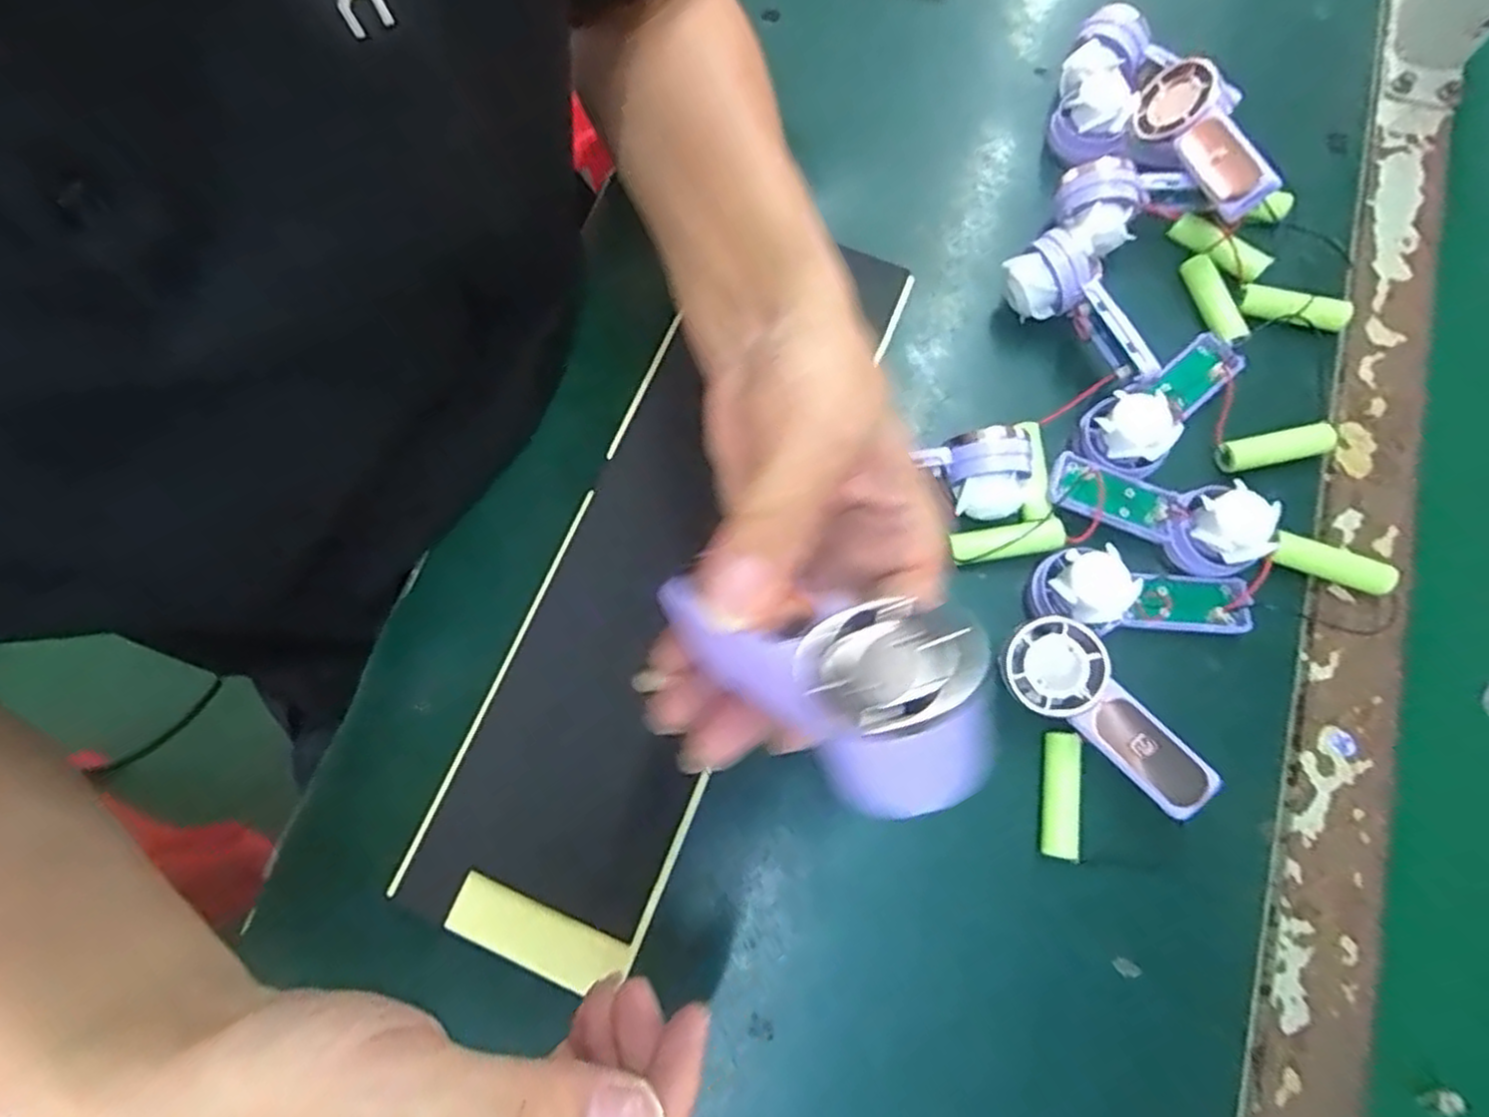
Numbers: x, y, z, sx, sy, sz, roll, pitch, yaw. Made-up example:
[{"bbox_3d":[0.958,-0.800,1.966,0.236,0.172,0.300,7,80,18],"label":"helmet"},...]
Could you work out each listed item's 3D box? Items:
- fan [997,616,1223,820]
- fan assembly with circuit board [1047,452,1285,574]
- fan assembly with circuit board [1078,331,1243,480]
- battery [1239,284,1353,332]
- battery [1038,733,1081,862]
[{"bbox_3d":[0.146,0.065,0.302,0.094,0.035,0.035,41,79,12],"label":"fan"},{"bbox_3d":[0.185,-0.024,0.330,0.089,0.033,0.035,27,76,9],"label":"fan assembly with circuit board"},{"bbox_3d":[0.198,-0.073,0.341,0.095,0.029,0.038,-36,76,-8],"label":"fan assembly with circuit board"},{"bbox_3d":[0.279,-0.126,0.367,0.054,0.015,0.016,9,74,4],"label":"battery"},{"bbox_3d":[0.131,0.098,0.305,0.014,0.011,0.049,7,74,4],"label":"battery"}]

